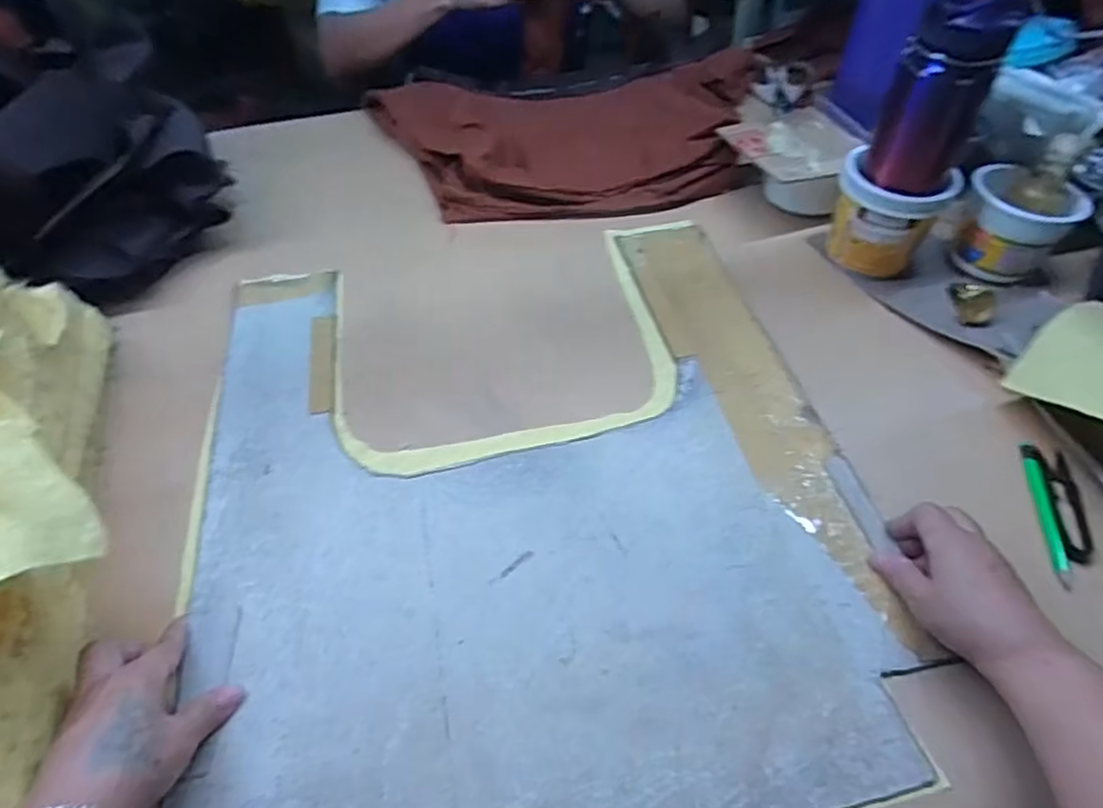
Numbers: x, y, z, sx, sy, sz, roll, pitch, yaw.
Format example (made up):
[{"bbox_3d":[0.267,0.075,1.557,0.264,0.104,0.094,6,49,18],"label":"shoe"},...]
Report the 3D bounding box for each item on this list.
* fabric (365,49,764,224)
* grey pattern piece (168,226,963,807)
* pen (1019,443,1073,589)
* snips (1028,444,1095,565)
[{"bbox_3d":[0.034,-0.317,0.777,0.481,0.052,0.266,-5,50,-4],"label":"fabric"},{"bbox_3d":[-0.017,0.051,0.485,0.439,0.010,0.482,-10,51,-8],"label":"grey pattern piece"},{"bbox_3d":[0.338,0.072,0.457,0.010,0.009,0.117,10,50,9],"label":"pen"},{"bbox_3d":[0.361,0.068,0.469,0.024,0.004,0.100,10,51,9],"label":"snips"}]

